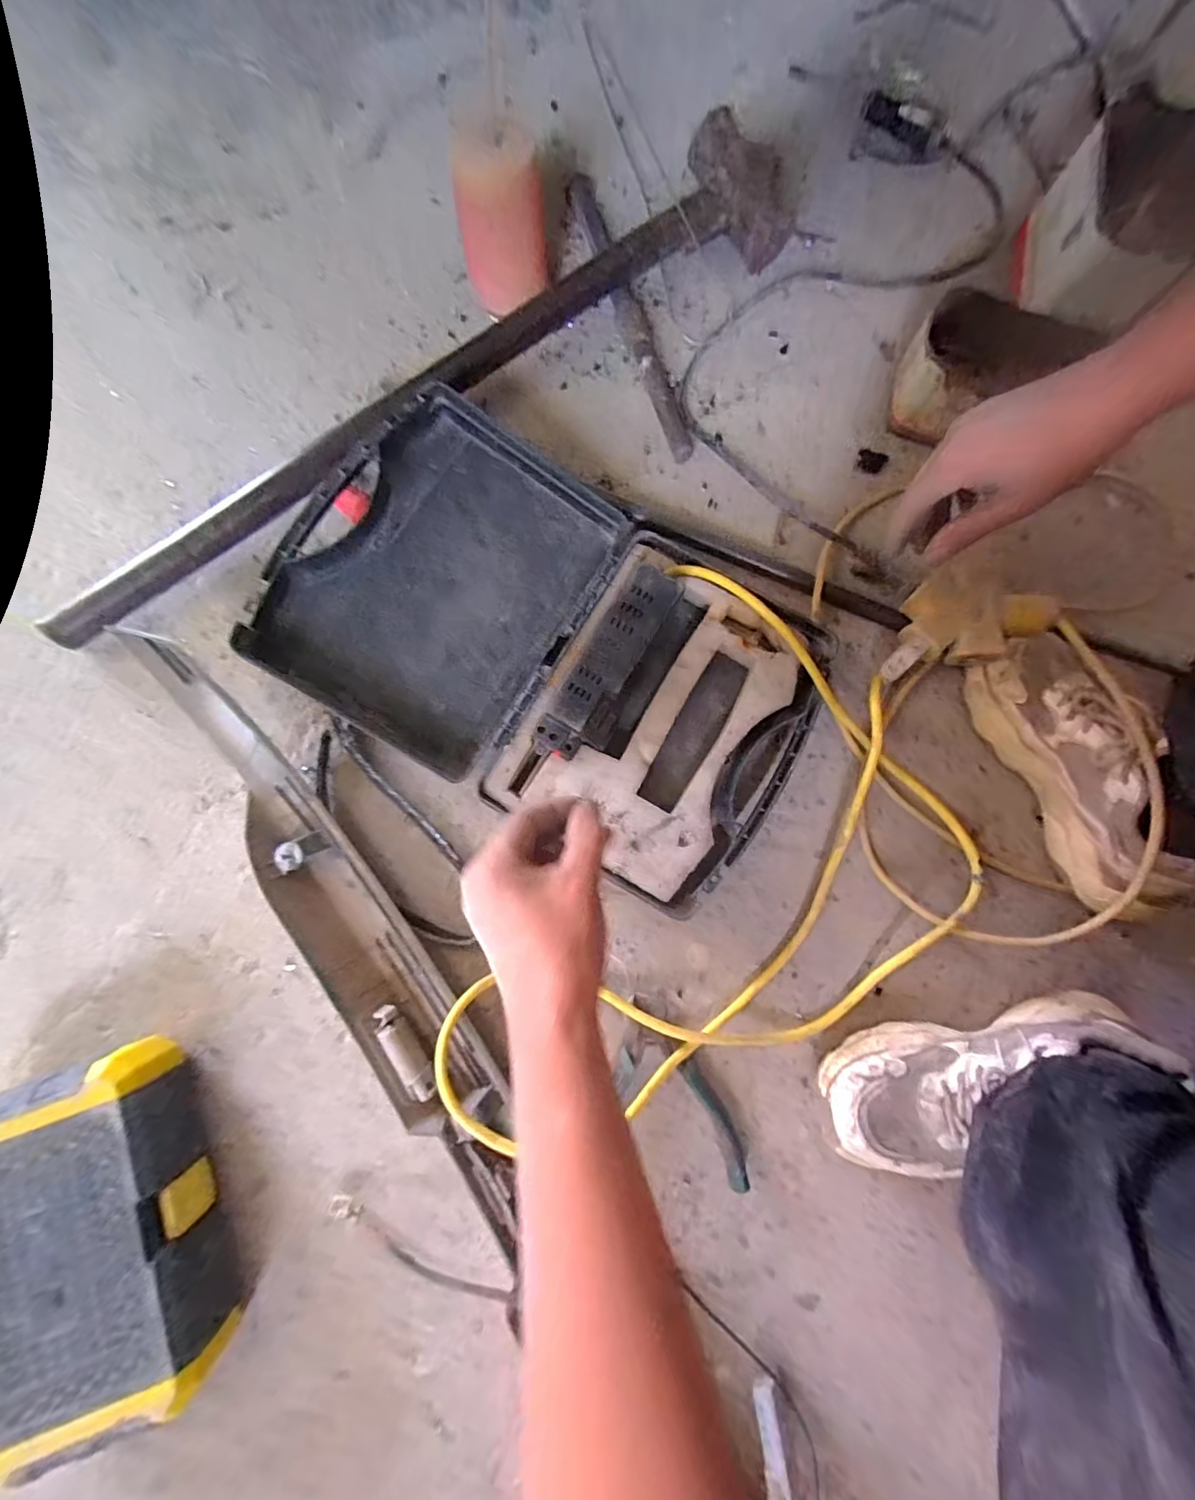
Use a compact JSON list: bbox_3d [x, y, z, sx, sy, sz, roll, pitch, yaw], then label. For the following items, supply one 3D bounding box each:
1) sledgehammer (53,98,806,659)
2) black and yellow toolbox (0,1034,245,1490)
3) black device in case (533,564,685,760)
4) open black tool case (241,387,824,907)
[{"bbox_3d":[-0.138,-0.360,0.496,0.872,0.088,0.110,-36,82,-7],"label":"sledgehammer"},{"bbox_3d":[-0.376,0.358,0.380,0.146,0.065,0.236,-21,81,-5],"label":"black and yellow toolbox"},{"bbox_3d":[0.012,-0.075,0.447,0.055,0.030,0.185,30,80,2],"label":"black device in case"},{"bbox_3d":[-0.038,-0.100,0.457,0.463,0.074,0.310,30,81,4],"label":"open black tool case"}]

